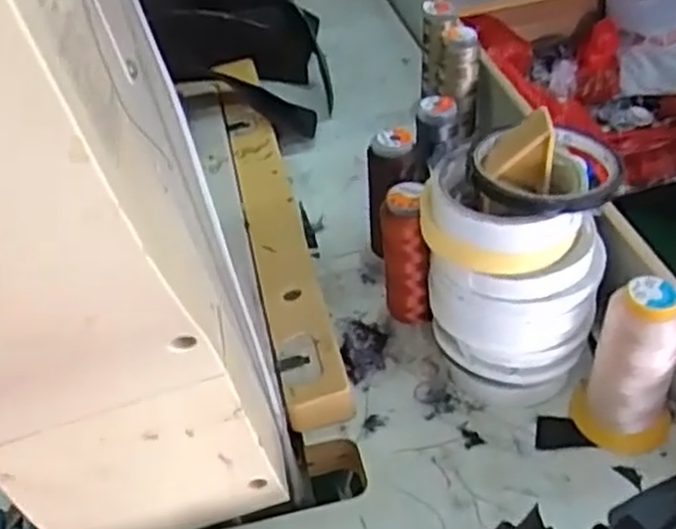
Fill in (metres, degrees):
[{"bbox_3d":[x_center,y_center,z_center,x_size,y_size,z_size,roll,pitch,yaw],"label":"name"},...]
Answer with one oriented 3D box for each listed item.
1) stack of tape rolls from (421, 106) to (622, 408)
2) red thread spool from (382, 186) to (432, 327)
[{"bbox_3d":[0.115,0.005,0.493,0.110,0.174,0.095,10,43,16],"label":"stack of tape rolls"},{"bbox_3d":[0.049,-0.004,0.547,0.032,0.105,0.039,-4,41,1],"label":"red thread spool"}]

